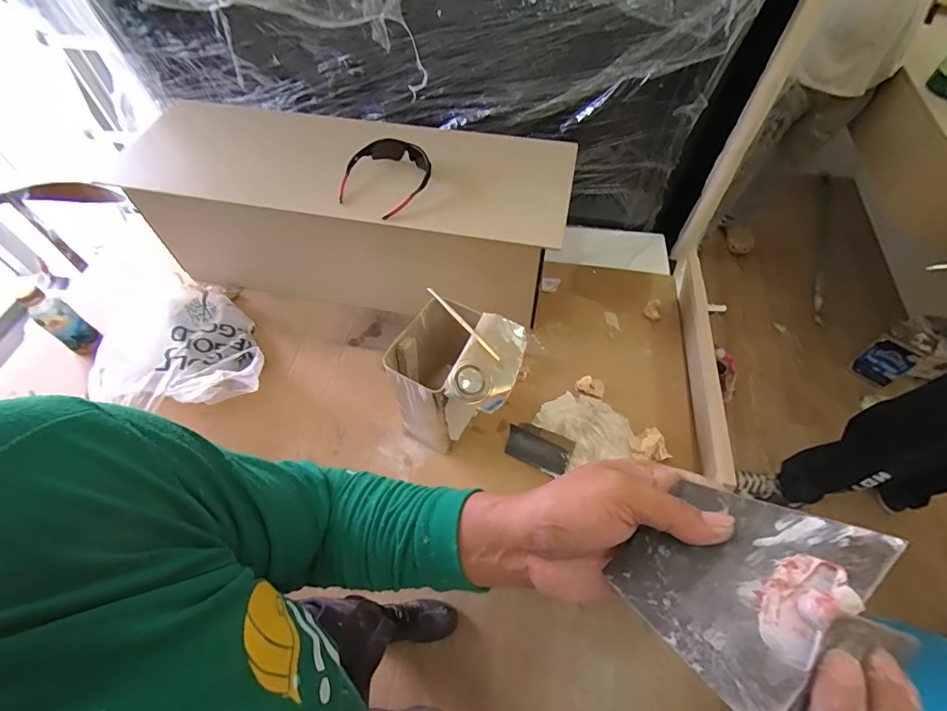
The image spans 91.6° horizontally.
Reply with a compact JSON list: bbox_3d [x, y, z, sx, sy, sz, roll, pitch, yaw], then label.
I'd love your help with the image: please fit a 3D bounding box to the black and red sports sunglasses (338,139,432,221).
[{"bbox_3d":[-0.162,-0.333,0.848,0.161,0.037,0.177,21,59,14],"label":"black and red sports sunglasses"}]

